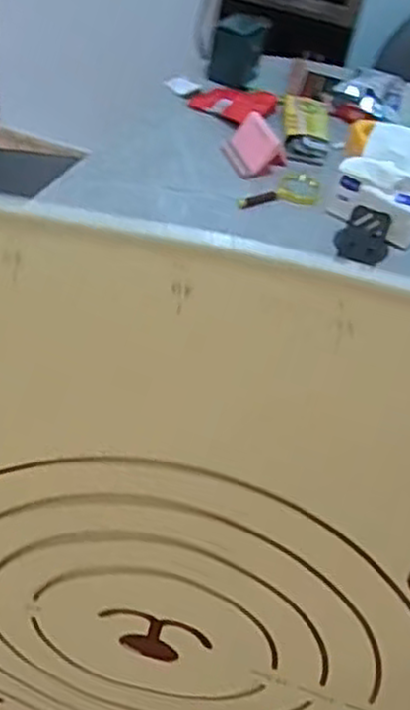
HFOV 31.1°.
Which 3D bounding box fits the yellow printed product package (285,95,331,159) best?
[{"bbox_3d":[0.178,-0.405,1.287,0.077,0.033,0.176,4,43,3],"label":"yellow printed product package"}]

